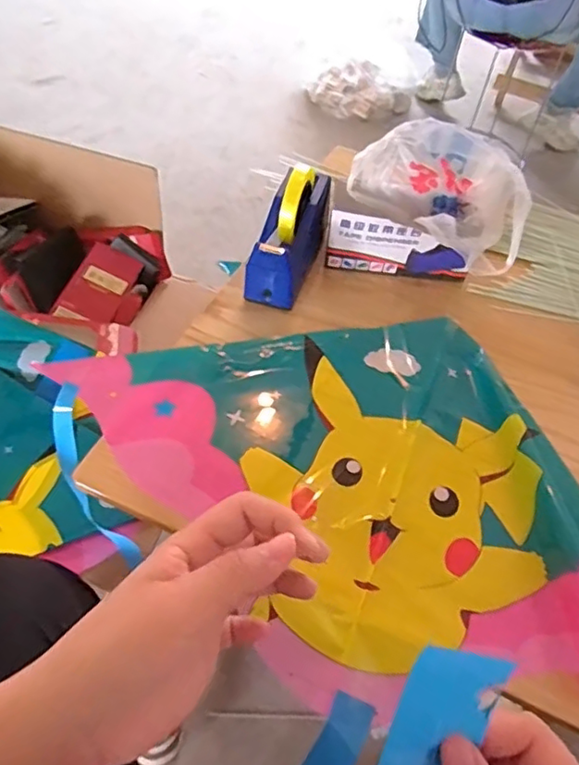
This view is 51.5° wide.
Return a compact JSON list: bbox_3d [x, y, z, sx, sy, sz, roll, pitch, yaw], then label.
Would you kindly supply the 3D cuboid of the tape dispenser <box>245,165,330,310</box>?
[{"bbox_3d":[0.006,-0.216,0.860,0.077,0.145,0.198,16,52,7],"label":"tape dispenser"}]

